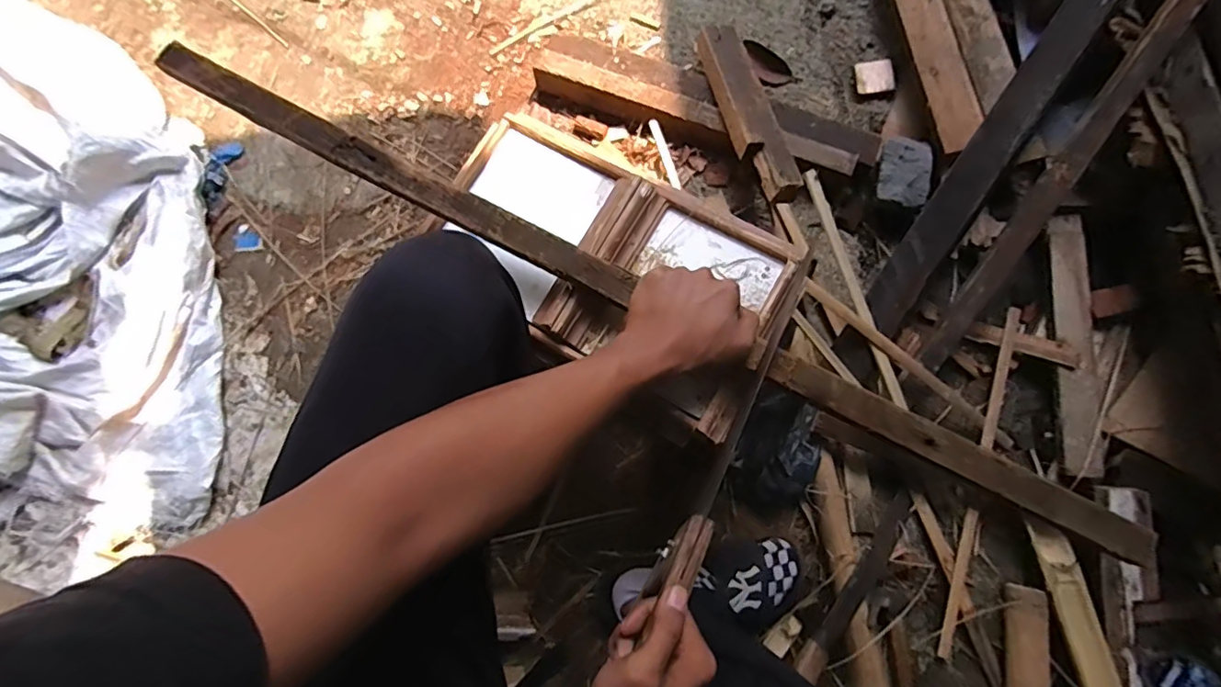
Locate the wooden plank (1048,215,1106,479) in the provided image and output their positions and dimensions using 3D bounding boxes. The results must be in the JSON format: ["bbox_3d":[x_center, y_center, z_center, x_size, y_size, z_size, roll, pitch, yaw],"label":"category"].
[{"bbox_3d":[0.645,-0.006,0.768,0.050,0.022,0.367,6,78,4],"label":"wooden plank"}]

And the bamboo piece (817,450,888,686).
[{"bbox_3d":[0.316,0.324,0.729,0.043,0.017,0.346,-9,77,1],"label":"bamboo piece"}]

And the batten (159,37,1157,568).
[{"bbox_3d":[0.003,-0.056,0.508,0.995,0.016,0.035,27,80,5],"label":"batten"}]

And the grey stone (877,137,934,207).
[{"bbox_3d":[0.449,-0.265,0.848,0.067,0.024,0.114,12,78,5],"label":"grey stone"}]

